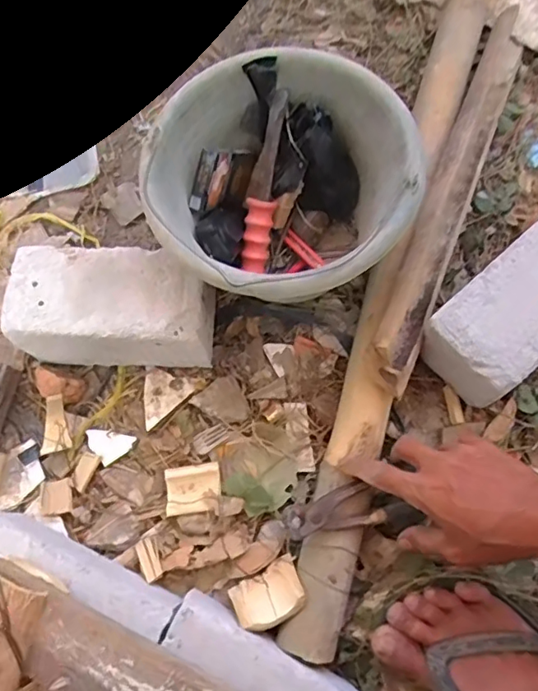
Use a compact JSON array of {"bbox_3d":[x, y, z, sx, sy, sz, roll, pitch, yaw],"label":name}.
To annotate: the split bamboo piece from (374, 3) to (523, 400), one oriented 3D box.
[{"bbox_3d":[0.205,-0.183,0.605,0.051,0.061,0.489,22,71,8],"label":"split bamboo piece"}]

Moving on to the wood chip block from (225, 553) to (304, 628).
[{"bbox_3d":[-0.001,0.232,0.517,0.065,0.058,0.017,-41,117,-4],"label":"wood chip block"}]

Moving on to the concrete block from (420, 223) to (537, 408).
[{"bbox_3d":[0.279,-0.059,0.568,0.258,0.103,0.097,-39,74,-14],"label":"concrete block"}]

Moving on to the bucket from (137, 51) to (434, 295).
[{"bbox_3d":[0.021,-0.133,0.577,0.220,0.181,0.238,0,69,0],"label":"bucket"}]

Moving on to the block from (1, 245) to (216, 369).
[{"bbox_3d":[-0.158,-0.030,0.596,0.206,0.102,0.109,5,69,1],"label":"block"}]

